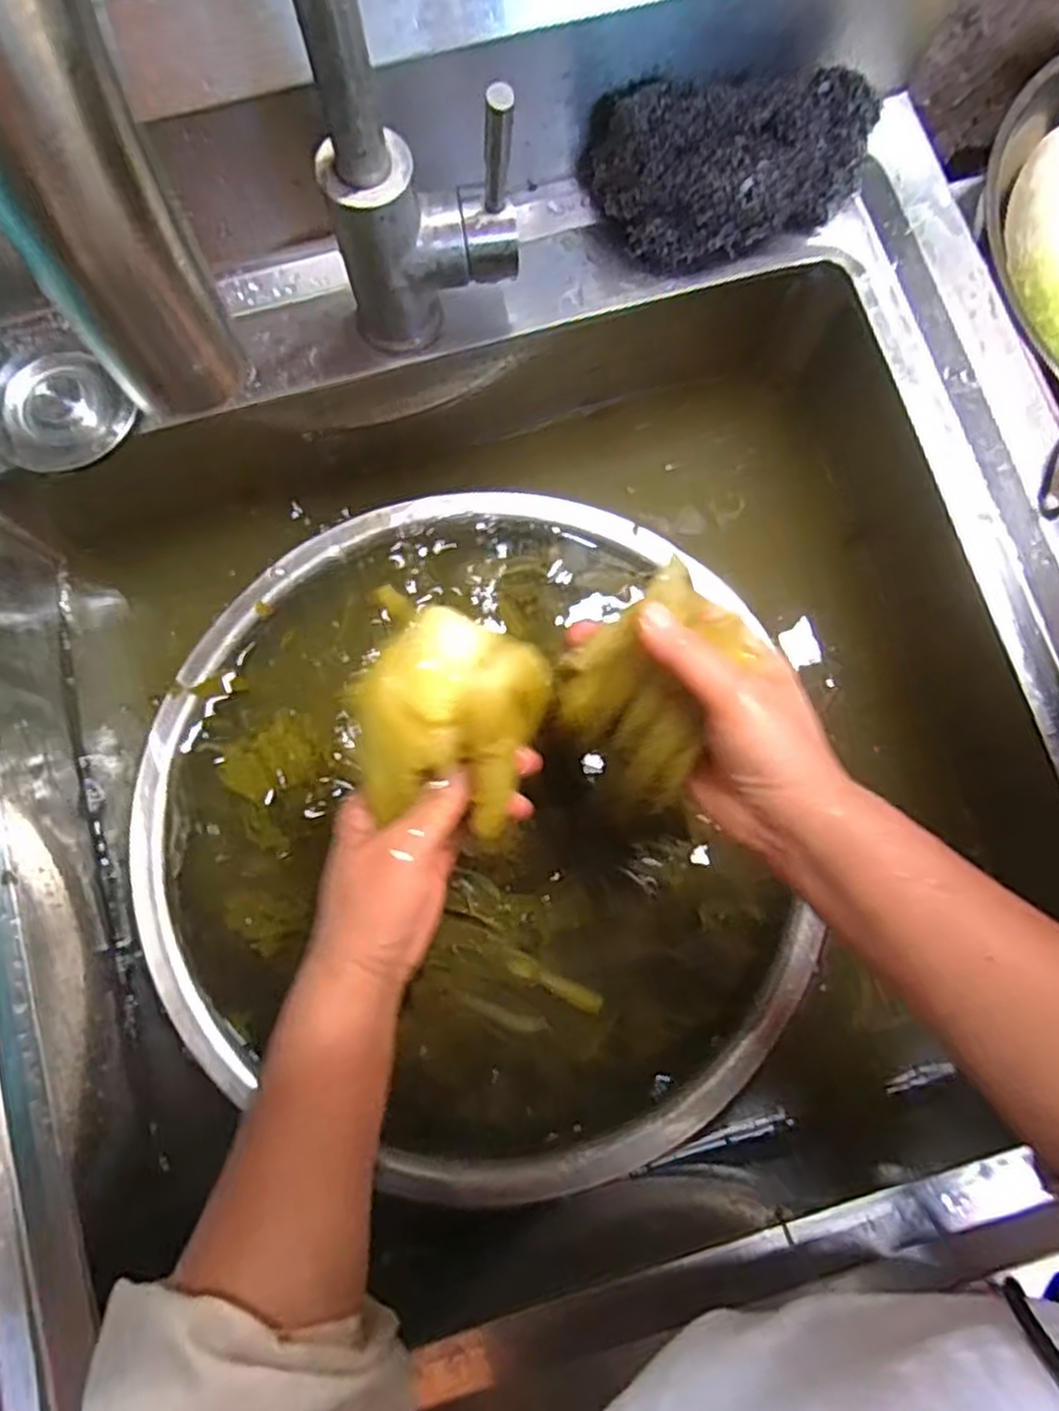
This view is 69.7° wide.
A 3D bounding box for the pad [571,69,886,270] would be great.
[{"bbox_3d":[0.117,-0.303,0.428,0.164,0.067,0.074,-8,80,-3],"label":"pad"}]

